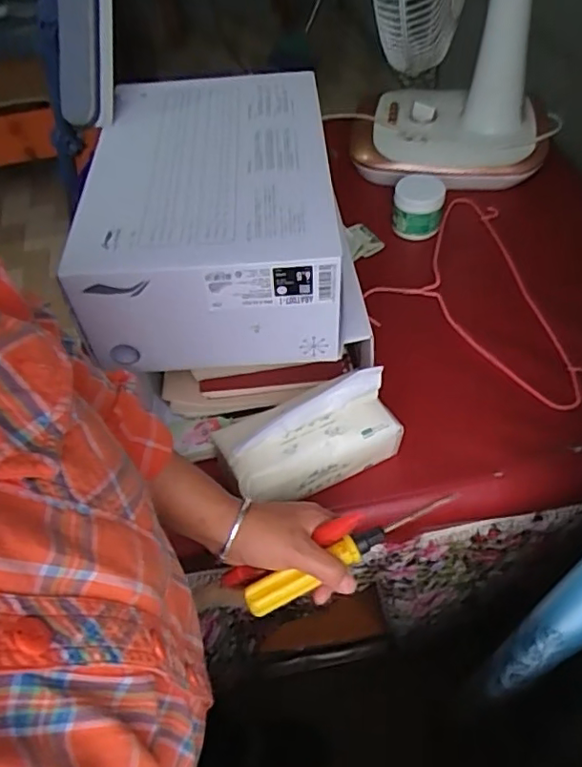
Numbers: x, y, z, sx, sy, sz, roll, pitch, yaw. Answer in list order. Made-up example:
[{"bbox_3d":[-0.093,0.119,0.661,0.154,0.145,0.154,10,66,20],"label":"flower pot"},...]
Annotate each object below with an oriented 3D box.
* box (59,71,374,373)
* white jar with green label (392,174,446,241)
[{"bbox_3d":[-0.068,-0.186,0.598,0.245,0.122,0.334,-3,52,2],"label":"box"},{"bbox_3d":[0.189,-0.270,0.854,0.072,0.069,0.082,8,53,10],"label":"white jar with green label"}]

